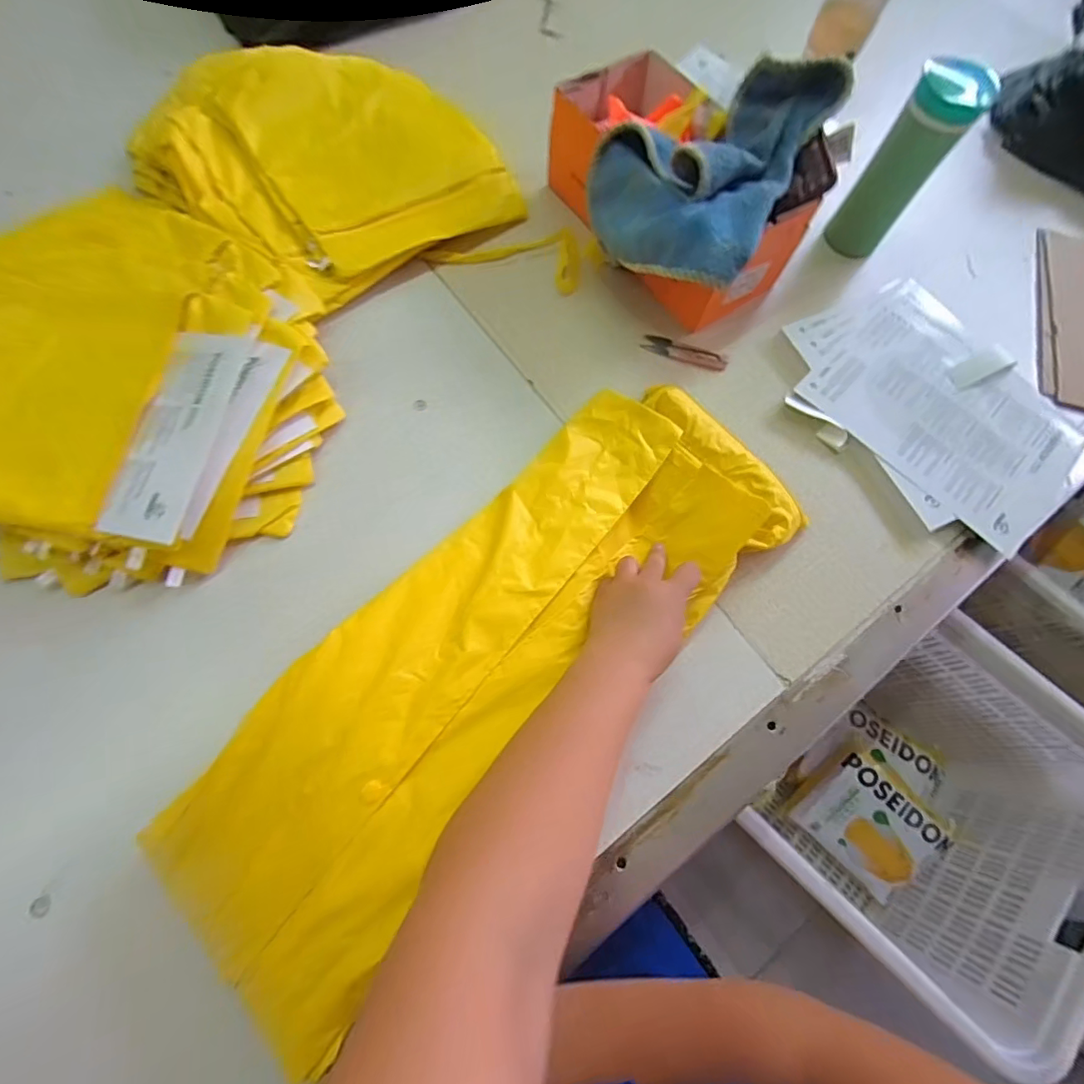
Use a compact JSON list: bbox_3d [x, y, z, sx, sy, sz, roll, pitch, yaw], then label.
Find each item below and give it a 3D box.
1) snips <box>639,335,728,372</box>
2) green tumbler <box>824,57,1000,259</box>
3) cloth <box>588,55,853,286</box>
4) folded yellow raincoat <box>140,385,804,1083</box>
[{"bbox_3d":[0.166,-0.220,0.596,0.098,0.004,0.029,16,70,2],"label":"snips"},{"bbox_3d":[0.407,-0.420,0.597,0.071,0.203,0.065,38,72,9],"label":"green tumbler"},{"bbox_3d":[0.173,-0.394,0.537,0.199,0.118,0.222,39,73,9],"label":"cloth"},{"bbox_3d":[-0.020,0.082,0.441,0.219,0.062,0.596,43,69,11],"label":"folded yellow raincoat"}]

